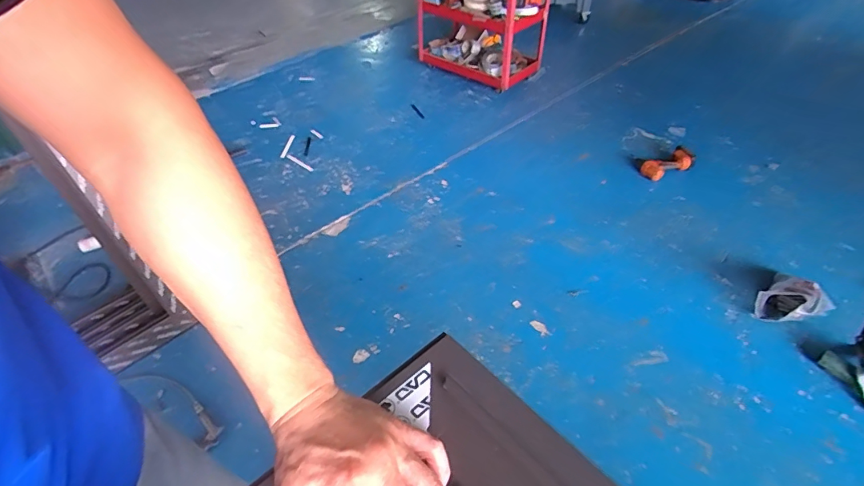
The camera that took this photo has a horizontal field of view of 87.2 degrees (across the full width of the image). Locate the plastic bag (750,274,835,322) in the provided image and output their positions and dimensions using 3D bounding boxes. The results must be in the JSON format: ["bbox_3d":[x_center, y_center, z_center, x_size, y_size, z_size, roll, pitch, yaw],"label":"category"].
[{"bbox_3d":[1.165,0.185,1.479,0.204,0.108,0.173,-25,47,-21],"label":"plastic bag"}]

